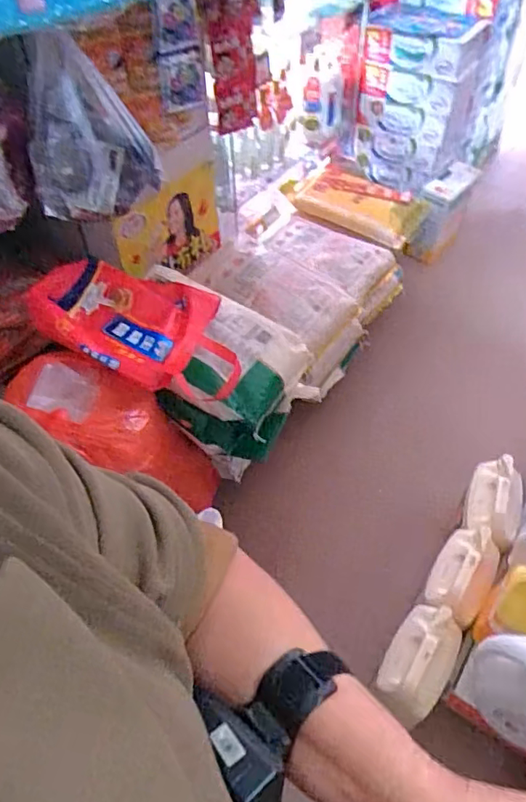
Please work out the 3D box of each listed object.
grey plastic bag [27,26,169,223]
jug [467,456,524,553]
[{"bbox_3d":[-0.337,-0.510,1.063,0.245,0.291,0.117,-1,51,0],"label":"grey plastic bag"},{"bbox_3d":[0.558,0.241,1.320,0.112,0.092,0.221,14,53,11],"label":"jug"}]

